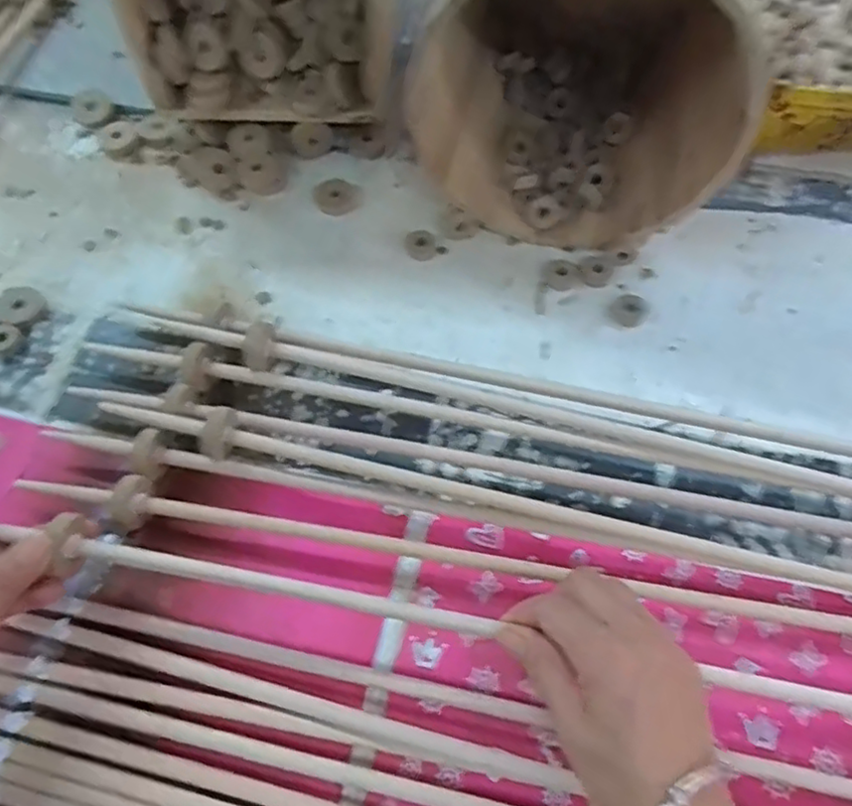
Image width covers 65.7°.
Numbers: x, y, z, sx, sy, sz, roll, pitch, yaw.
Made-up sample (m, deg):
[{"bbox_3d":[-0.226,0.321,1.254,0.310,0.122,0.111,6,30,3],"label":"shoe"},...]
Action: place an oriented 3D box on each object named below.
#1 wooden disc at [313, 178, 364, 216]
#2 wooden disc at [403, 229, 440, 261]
[{"bbox_3d":[-0.077,-0.181,0.577,0.042,0.004,0.038,40,72,18],"label":"wooden disc"},{"bbox_3d":[-0.004,-0.131,0.549,0.027,0.006,0.028,-1,65,1],"label":"wooden disc"}]

